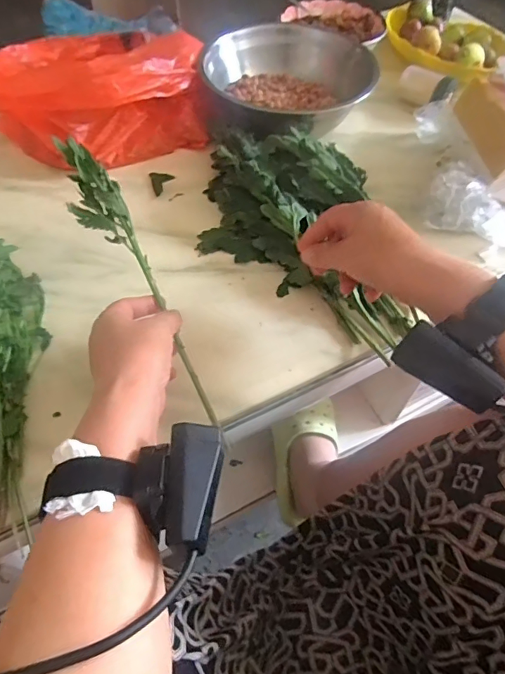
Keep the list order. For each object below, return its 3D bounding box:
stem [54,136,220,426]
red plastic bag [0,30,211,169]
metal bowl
[{"bbox_3d":[-0.114,-0.064,0.440,0.048,0.024,0.326,-25,74,-18],"label":"stem"},{"bbox_3d":[-0.202,-0.341,0.622,0.280,0.111,0.228,1,56,-2],"label":"red plastic bag"},{"bbox_3d":[0.047,-0.361,0.659,0.226,0.078,0.226,1,56,-2],"label":"metal bowl"}]

